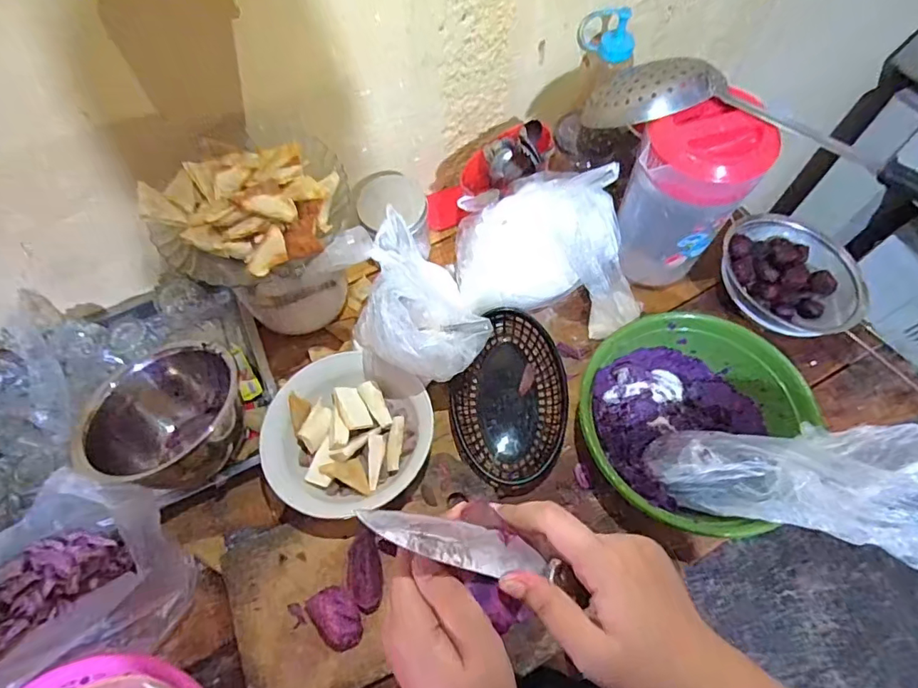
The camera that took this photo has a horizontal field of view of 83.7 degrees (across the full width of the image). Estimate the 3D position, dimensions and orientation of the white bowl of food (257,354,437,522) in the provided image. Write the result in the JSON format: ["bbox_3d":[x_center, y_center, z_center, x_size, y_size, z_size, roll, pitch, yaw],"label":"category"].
[{"bbox_3d":[-0.125,0.100,0.587,0.181,0.060,0.176,-1,64,1],"label":"white bowl of food"}]

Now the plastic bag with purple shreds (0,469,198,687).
[{"bbox_3d":[-0.394,0.235,0.471,0.252,0.151,0.147,-23,66,-10],"label":"plastic bag with purple shreds"}]

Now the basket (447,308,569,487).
[{"bbox_3d":[0.057,0.058,0.623,0.136,0.037,0.208,-7,64,-2],"label":"basket"}]

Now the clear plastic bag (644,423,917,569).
[{"bbox_3d":[0.323,0.125,0.482,0.267,0.056,0.112,-1,59,35],"label":"clear plastic bag"}]

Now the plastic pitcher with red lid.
[{"bbox_3d":[0.257,-0.165,0.595,0.110,0.213,0.101,-1,64,1],"label":"plastic pitcher with red lid"}]

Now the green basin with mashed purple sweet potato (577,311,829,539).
[{"bbox_3d":[0.241,0.080,0.565,0.209,0.076,0.225,-1,64,1],"label":"green basin with mashed purple sweet potato"}]

